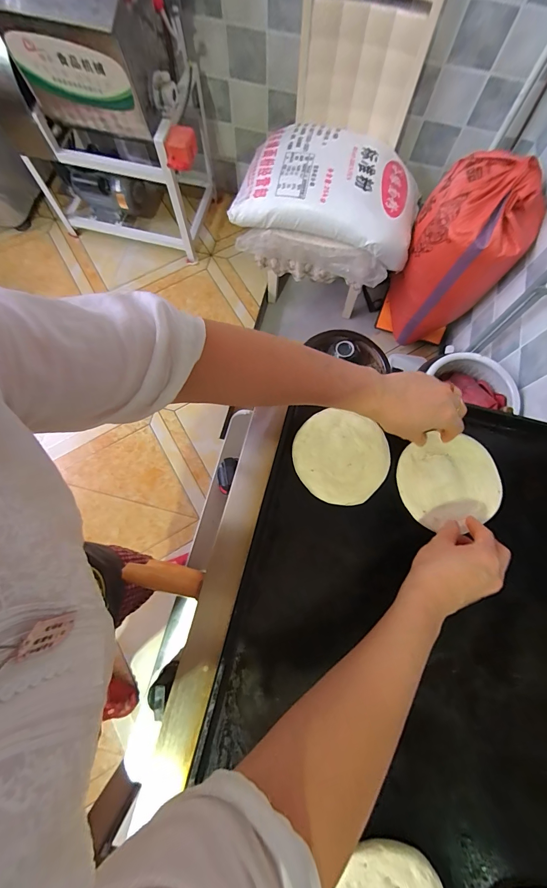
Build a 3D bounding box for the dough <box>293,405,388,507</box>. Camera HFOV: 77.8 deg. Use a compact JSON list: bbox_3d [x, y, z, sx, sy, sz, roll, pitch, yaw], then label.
[{"bbox_3d":[0.089,0.017,0.452,0.121,0.010,0.118,0,76,-1],"label":"dough"}]

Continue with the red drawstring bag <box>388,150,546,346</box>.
[{"bbox_3d":[0.636,-0.672,1.250,0.267,0.584,0.361,-31,79,-8],"label":"red drawstring bag"}]

